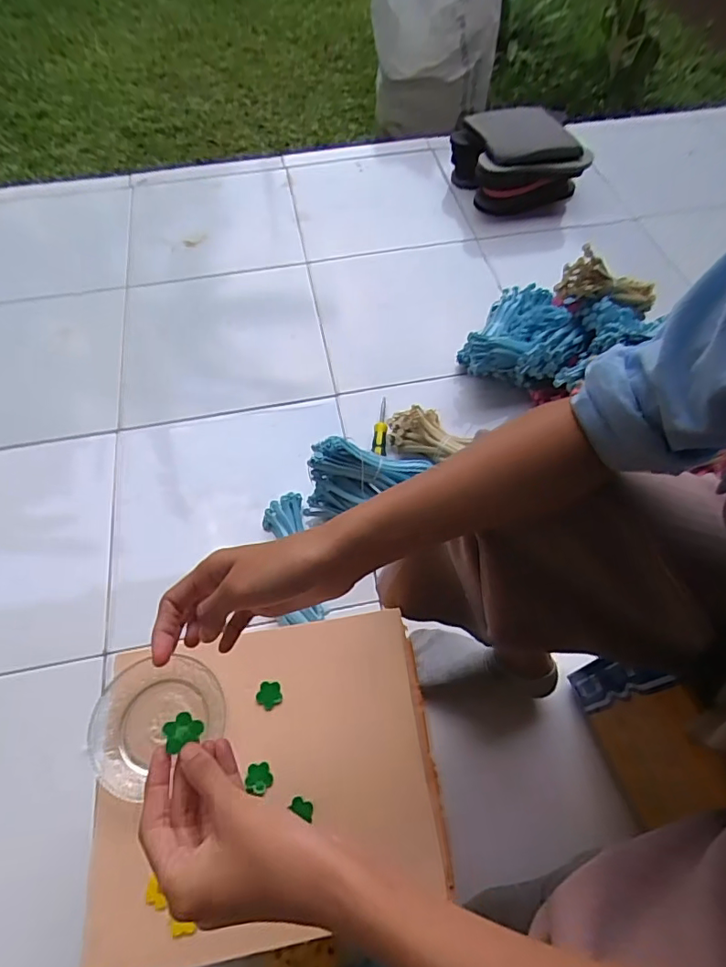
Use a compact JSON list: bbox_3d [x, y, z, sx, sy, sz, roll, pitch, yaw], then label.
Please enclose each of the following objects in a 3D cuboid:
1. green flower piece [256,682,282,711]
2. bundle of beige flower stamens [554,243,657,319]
[{"bbox_3d":[-0.086,0.195,0.484,0.022,0.004,0.023,0,60,1],"label":"green flower piece"},{"bbox_3d":[0.408,-0.325,0.855,0.182,0.071,0.075,5,58,-19],"label":"bundle of beige flower stamens"}]

